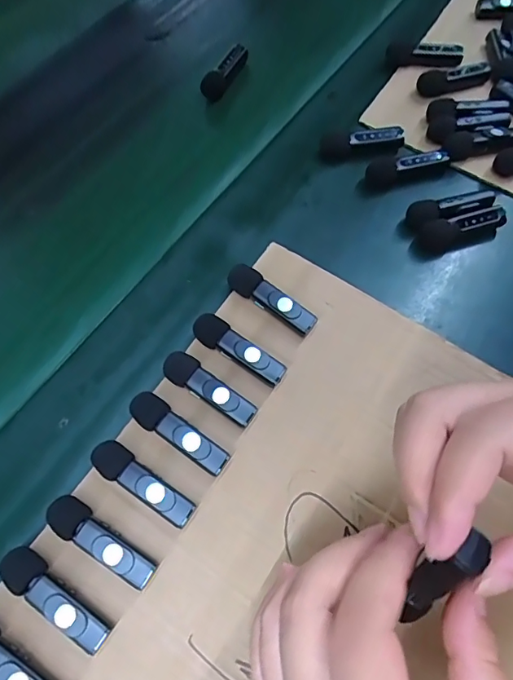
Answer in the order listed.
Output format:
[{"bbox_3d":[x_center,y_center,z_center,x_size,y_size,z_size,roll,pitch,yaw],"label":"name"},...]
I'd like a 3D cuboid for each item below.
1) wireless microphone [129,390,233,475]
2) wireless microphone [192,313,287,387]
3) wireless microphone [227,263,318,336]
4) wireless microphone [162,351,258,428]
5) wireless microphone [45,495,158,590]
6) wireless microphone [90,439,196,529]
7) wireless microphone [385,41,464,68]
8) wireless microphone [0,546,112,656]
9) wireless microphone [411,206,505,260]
[{"bbox_3d":[-0.045,0.055,0.282,0.065,0.016,0.018,33,69,13],"label":"wireless microphone"},{"bbox_3d":[-0.011,0.006,0.304,0.063,0.016,0.019,30,69,12],"label":"wireless microphone"},{"bbox_3d":[0.010,-0.026,0.319,0.064,0.016,0.017,34,70,13],"label":"wireless microphone"},{"bbox_3d":[-0.029,0.030,0.292,0.062,0.015,0.018,33,70,13],"label":"wireless microphone"},{"bbox_3d":[-0.082,0.107,0.257,0.065,0.017,0.018,30,69,11],"label":"wireless microphone"},{"bbox_3d":[-0.063,0.080,0.271,0.064,0.016,0.018,30,69,12],"label":"wireless microphone"},{"bbox_3d":[0.146,-0.248,0.416,0.065,0.017,0.012,3,66,0],"label":"wireless microphone"},{"bbox_3d":[-0.102,0.131,0.246,0.066,0.015,0.018,30,69,12],"label":"wireless microphone"},{"bbox_3d":[0.147,-0.078,0.346,0.065,0.018,0.020,-12,67,-6],"label":"wireless microphone"}]

